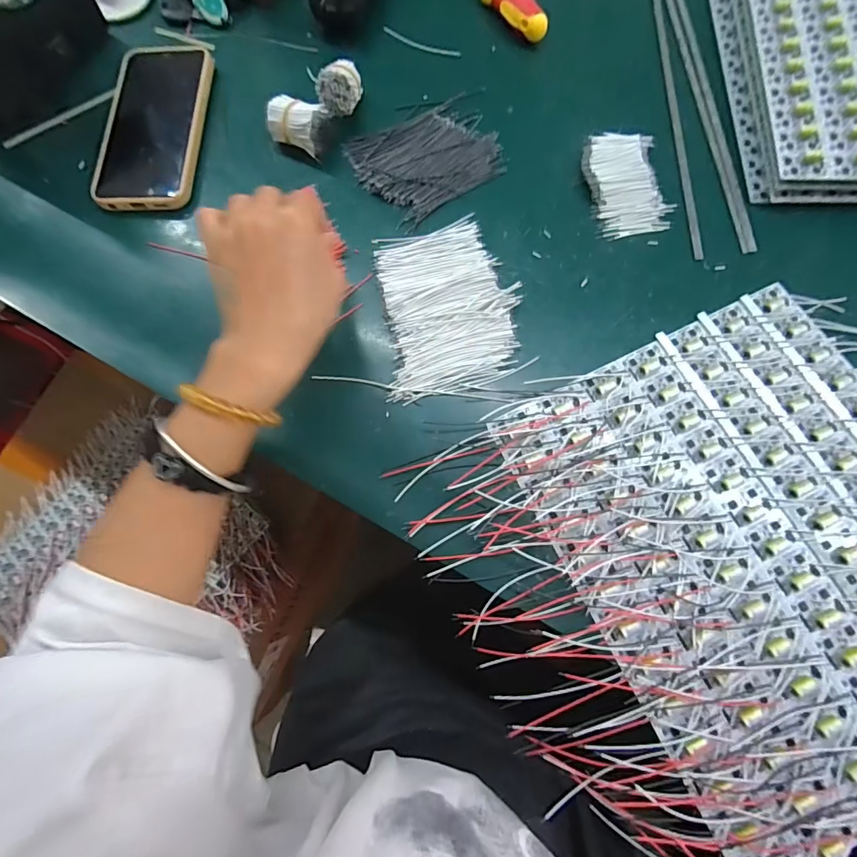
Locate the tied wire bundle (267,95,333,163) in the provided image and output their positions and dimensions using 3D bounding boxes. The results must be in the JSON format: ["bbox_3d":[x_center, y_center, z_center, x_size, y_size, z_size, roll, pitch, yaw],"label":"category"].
[{"bbox_3d":[-0.108,-0.254,0.384,0.045,0.032,0.035,23,75,8],"label":"tied wire bundle"}]

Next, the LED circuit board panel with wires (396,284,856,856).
[{"bbox_3d":[0.190,0.078,0.279,0.305,0.018,0.284,-27,74,-7],"label":"LED circuit board panel with wires"}]

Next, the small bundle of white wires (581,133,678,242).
[{"bbox_3d":[0.160,-0.203,0.368,0.063,0.012,0.101,-8,73,-1],"label":"small bundle of white wires"}]

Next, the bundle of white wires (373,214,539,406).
[{"bbox_3d":[0.011,-0.096,0.340,0.097,0.010,0.136,-14,73,-3],"label":"bundle of white wires"}]

